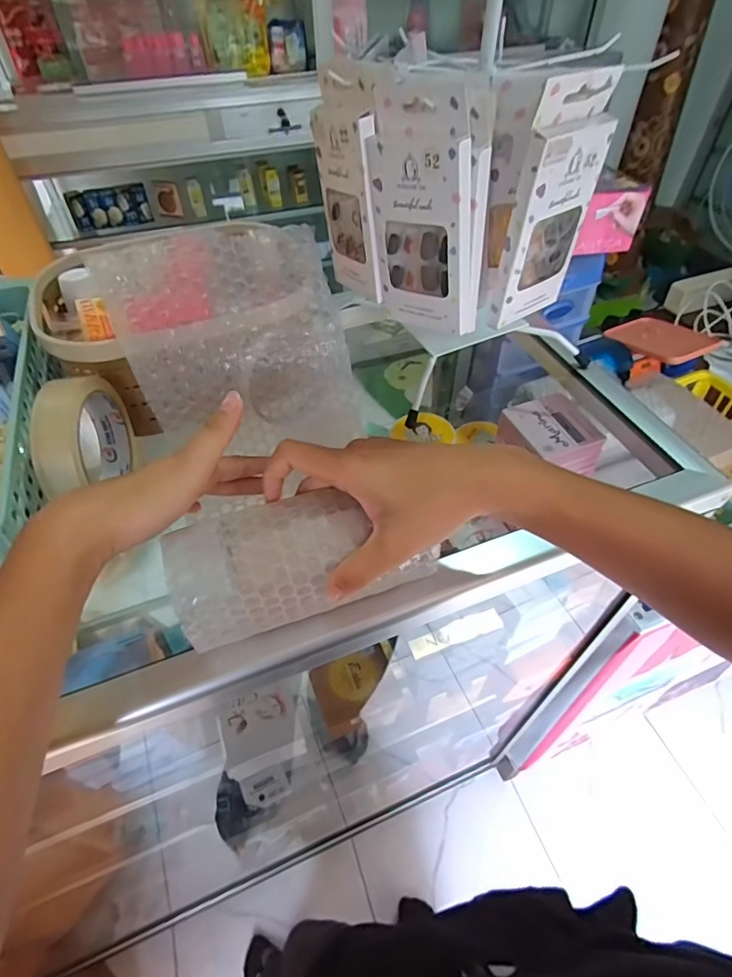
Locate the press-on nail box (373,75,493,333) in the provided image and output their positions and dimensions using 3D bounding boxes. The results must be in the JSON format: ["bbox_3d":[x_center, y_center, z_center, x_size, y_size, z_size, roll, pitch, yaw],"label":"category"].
[{"bbox_3d":[0.041,-0.176,0.329,0.072,0.147,0.023,20,47,31],"label":"press-on nail box"}]

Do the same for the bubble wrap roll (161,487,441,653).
[{"bbox_3d":[-0.038,0.040,0.307,0.149,0.061,0.056,-17,51,-14],"label":"bubble wrap roll"}]

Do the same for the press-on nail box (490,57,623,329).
[{"bbox_3d":[0.120,-0.178,0.322,0.070,0.137,0.014,-31,55,-23],"label":"press-on nail box"}]

